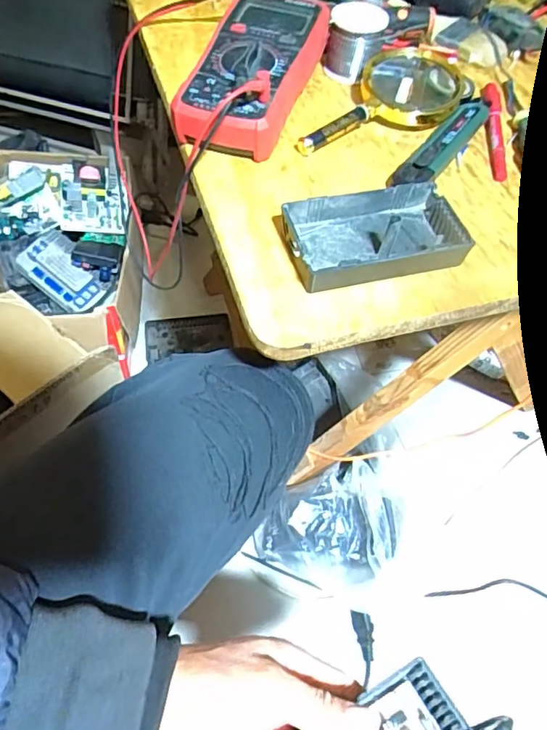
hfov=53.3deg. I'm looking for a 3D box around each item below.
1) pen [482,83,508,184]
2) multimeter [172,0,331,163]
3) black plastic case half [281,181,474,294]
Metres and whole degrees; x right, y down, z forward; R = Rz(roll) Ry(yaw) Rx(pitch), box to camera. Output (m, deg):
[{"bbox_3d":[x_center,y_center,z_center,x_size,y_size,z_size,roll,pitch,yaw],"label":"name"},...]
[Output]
[{"bbox_3d":[0.199,-0.214,0.491,0.019,0.012,0.136,9,56,2],"label":"pen"},{"bbox_3d":[-0.017,-0.261,0.479,0.096,0.047,0.200,15,56,6],"label":"multimeter"},{"bbox_3d":[0.073,-0.094,0.397,0.123,0.028,0.069,-13,58,-12],"label":"black plastic case half"}]

